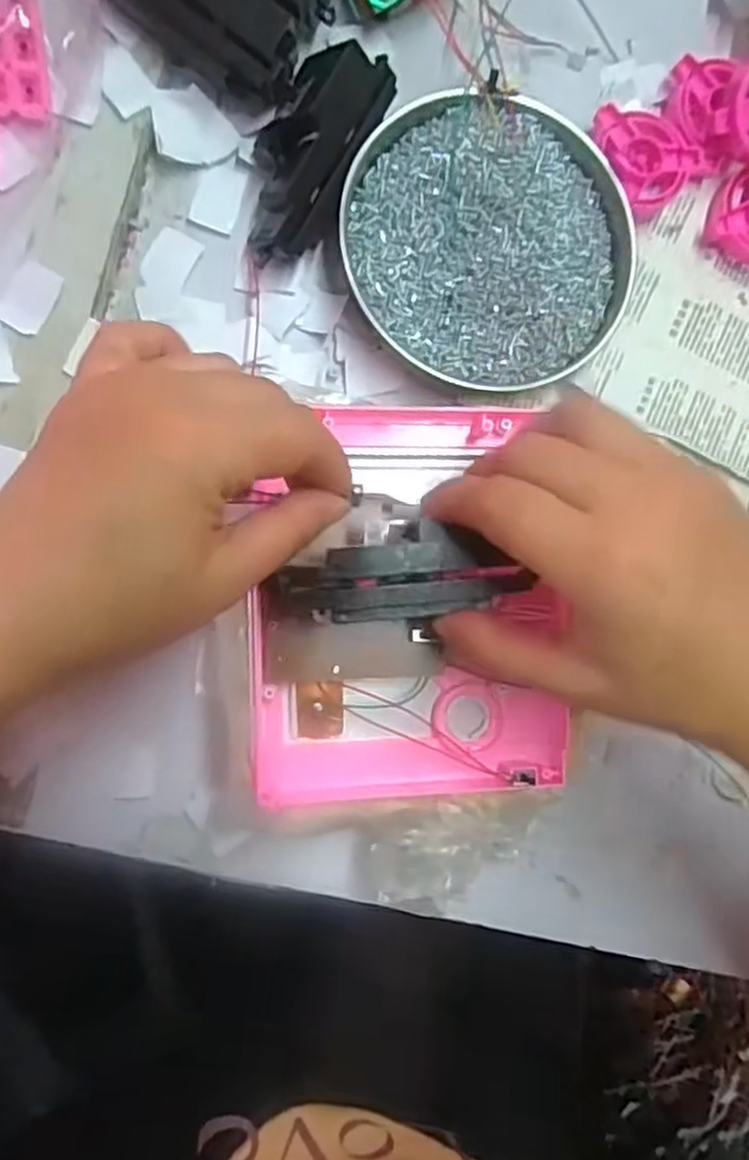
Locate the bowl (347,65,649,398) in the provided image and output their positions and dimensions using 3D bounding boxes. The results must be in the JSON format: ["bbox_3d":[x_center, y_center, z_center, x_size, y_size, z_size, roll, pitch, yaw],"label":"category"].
[{"bbox_3d":[0.054,-0.157,0.343,0.131,0.023,0.131,0,89,-8],"label":"bowl"}]

